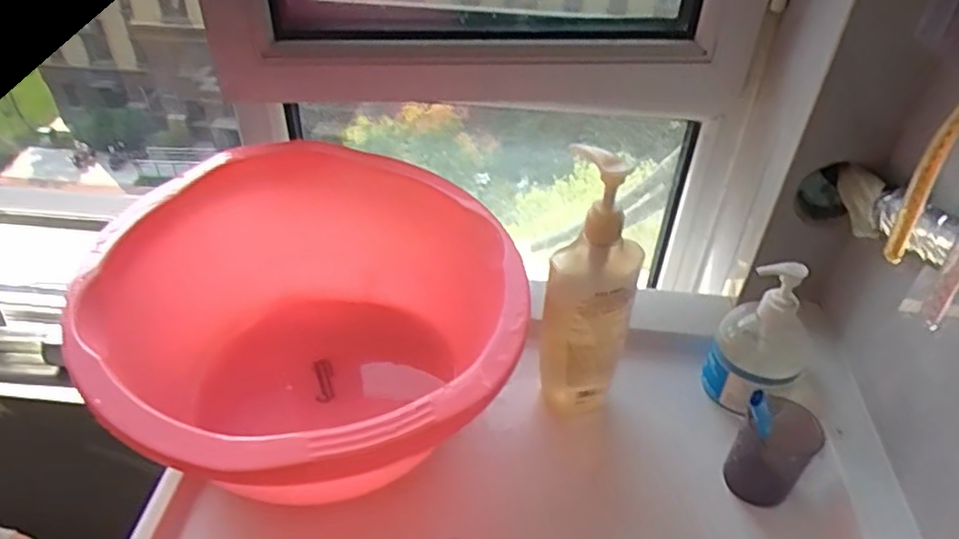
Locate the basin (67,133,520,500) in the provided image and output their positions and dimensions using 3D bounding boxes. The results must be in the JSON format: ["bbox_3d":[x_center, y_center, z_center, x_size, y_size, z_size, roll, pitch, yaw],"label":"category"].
[{"bbox_3d":[-0.139,0.072,0.606,0.351,0.208,0.366,1,41,-1],"label":"basin"}]

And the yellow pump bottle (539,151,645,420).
[{"bbox_3d":[0.099,0.026,0.589,0.074,0.266,0.057,11,41,10],"label":"yellow pump bottle"}]

